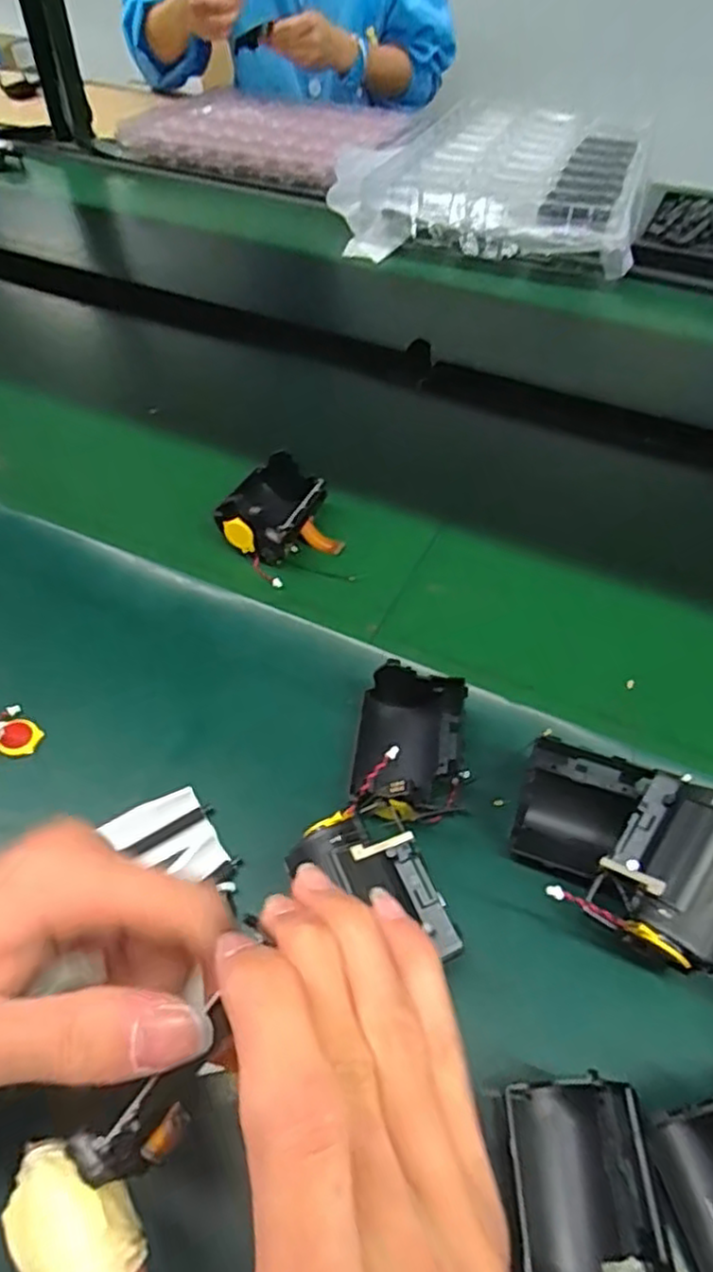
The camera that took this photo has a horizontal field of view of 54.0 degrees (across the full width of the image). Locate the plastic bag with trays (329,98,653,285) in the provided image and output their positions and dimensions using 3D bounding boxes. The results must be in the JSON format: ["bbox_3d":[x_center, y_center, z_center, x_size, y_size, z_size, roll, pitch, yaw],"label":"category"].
[{"bbox_3d":[0.184,-0.586,0.885,0.344,0.054,0.467,14,51,10],"label":"plastic bag with trays"}]

